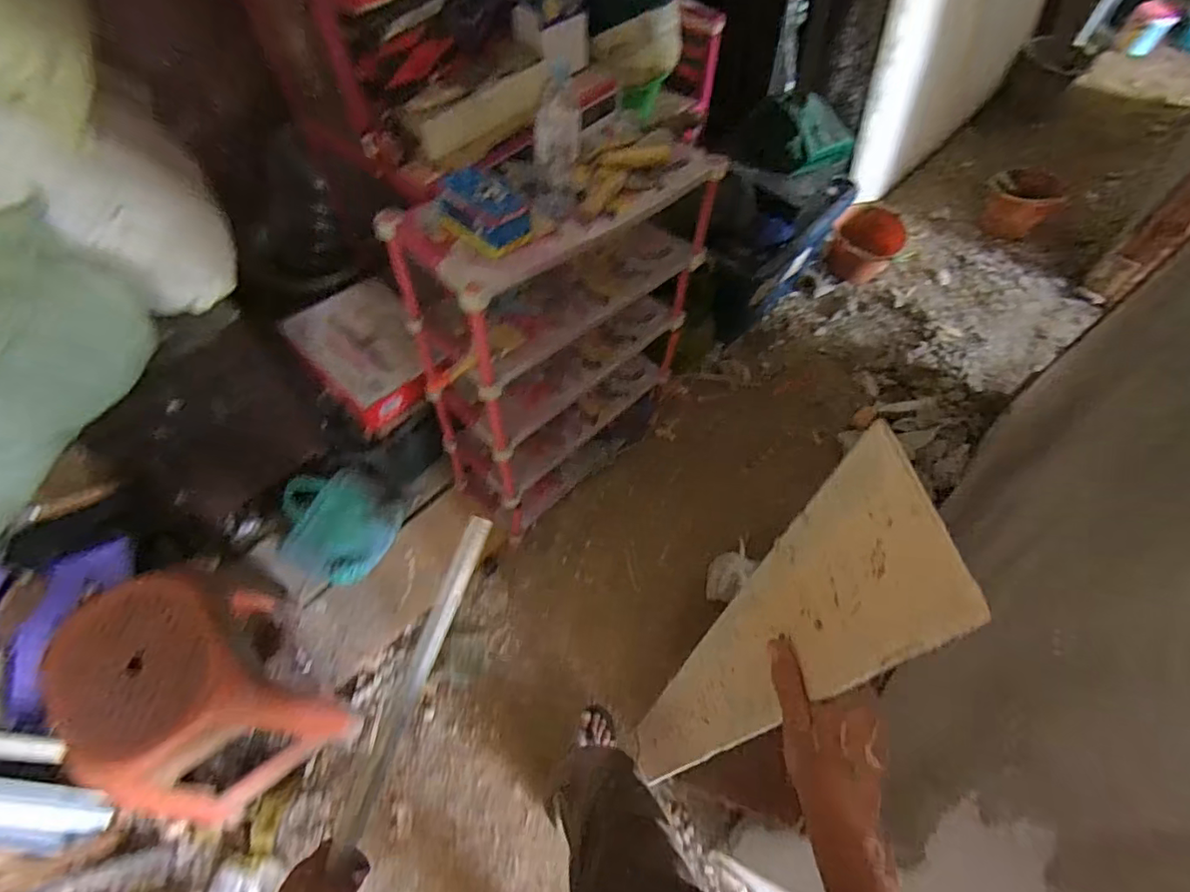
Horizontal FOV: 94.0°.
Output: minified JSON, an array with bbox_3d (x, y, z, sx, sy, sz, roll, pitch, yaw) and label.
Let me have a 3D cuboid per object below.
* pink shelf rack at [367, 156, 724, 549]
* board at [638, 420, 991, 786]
[{"bbox_3d":[-0.081,-0.250,1.370,0.292,0.875,0.675,39,67,20],"label":"pink shelf rack"},{"bbox_3d":[0.143,0.315,0.699,0.018,0.992,0.120,-6,56,-8],"label":"board"}]

